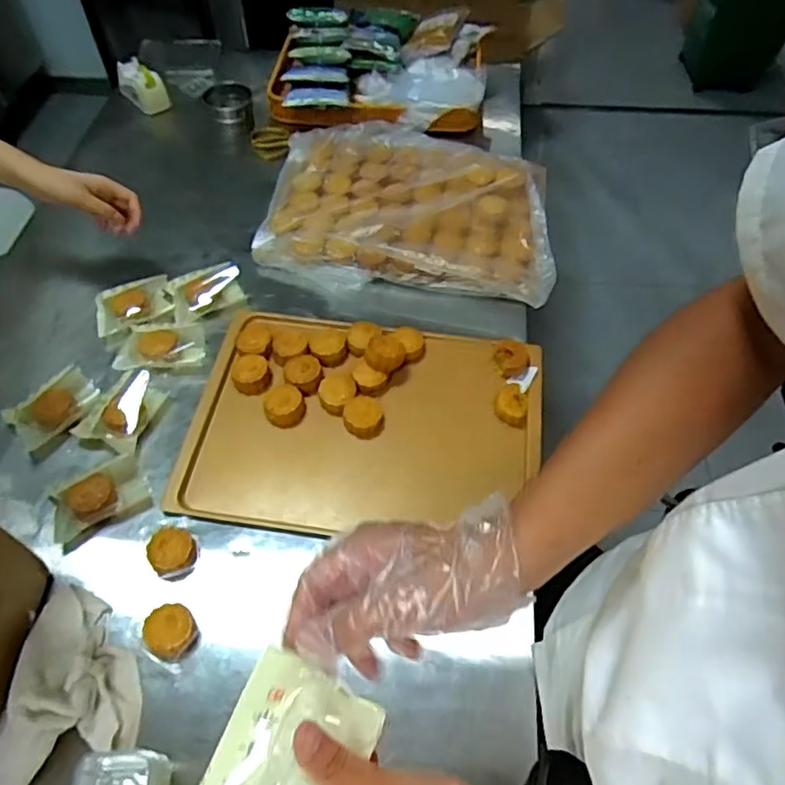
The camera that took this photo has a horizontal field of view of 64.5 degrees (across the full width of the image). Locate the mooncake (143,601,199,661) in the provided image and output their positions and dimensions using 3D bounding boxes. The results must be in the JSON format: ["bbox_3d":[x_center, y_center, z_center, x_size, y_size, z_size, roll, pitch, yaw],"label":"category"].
[{"bbox_3d":[-0.225,0.247,0.638,0.050,0.034,0.047,0,56,-1],"label":"mooncake"}]

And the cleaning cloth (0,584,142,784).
[{"bbox_3d":[-0.302,0.281,0.587,0.120,0.065,0.188,7,56,4],"label":"cleaning cloth"}]

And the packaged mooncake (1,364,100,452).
[{"bbox_3d":[-0.421,0.018,0.777,0.106,0.035,0.065,-38,64,-24],"label":"packaged mooncake"}]

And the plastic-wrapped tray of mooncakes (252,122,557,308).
[{"bbox_3d":[0.029,-0.306,0.989,0.444,0.053,0.370,8,56,5],"label":"plastic-wrapped tray of mooncakes"}]

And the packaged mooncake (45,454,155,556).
[{"bbox_3d":[-0.341,0.119,0.716,0.108,0.033,0.070,-27,60,-18],"label":"packaged mooncake"}]

